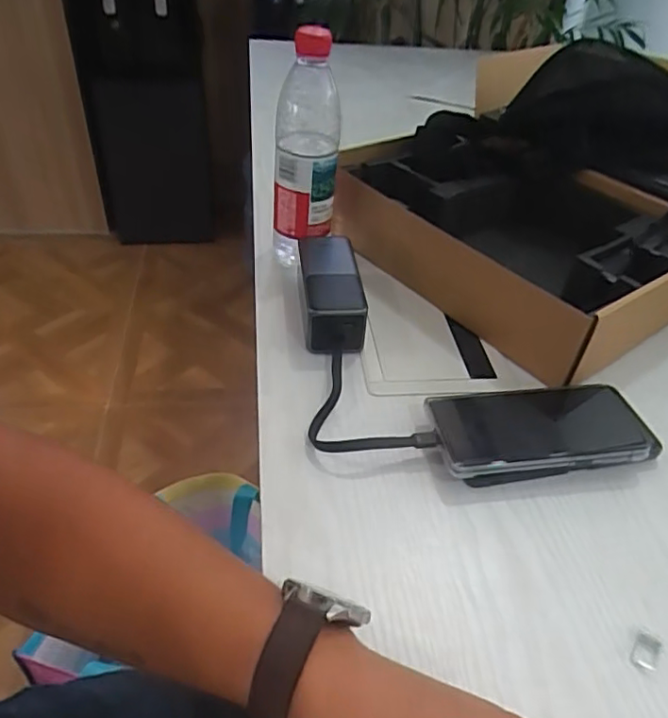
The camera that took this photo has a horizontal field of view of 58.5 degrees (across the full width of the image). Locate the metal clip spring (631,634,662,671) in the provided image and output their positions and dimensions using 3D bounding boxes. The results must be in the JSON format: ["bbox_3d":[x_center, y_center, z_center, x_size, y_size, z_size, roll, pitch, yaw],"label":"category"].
[{"bbox_3d":[0.186,0.173,0.354,0.013,0.006,0.020,28,46,26],"label":"metal clip spring"}]

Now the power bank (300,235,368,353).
[{"bbox_3d":[-0.005,-0.065,0.565,0.055,0.049,0.128,-2,41,-7],"label":"power bank"}]

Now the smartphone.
[{"bbox_3d":[0.159,0.052,0.459,0.163,0.014,0.071,-3,49,-9],"label":"smartphone"}]

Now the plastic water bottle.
[{"bbox_3d":[-0.027,-0.197,0.582,0.064,0.208,0.070,0,40,-4],"label":"plastic water bottle"}]

